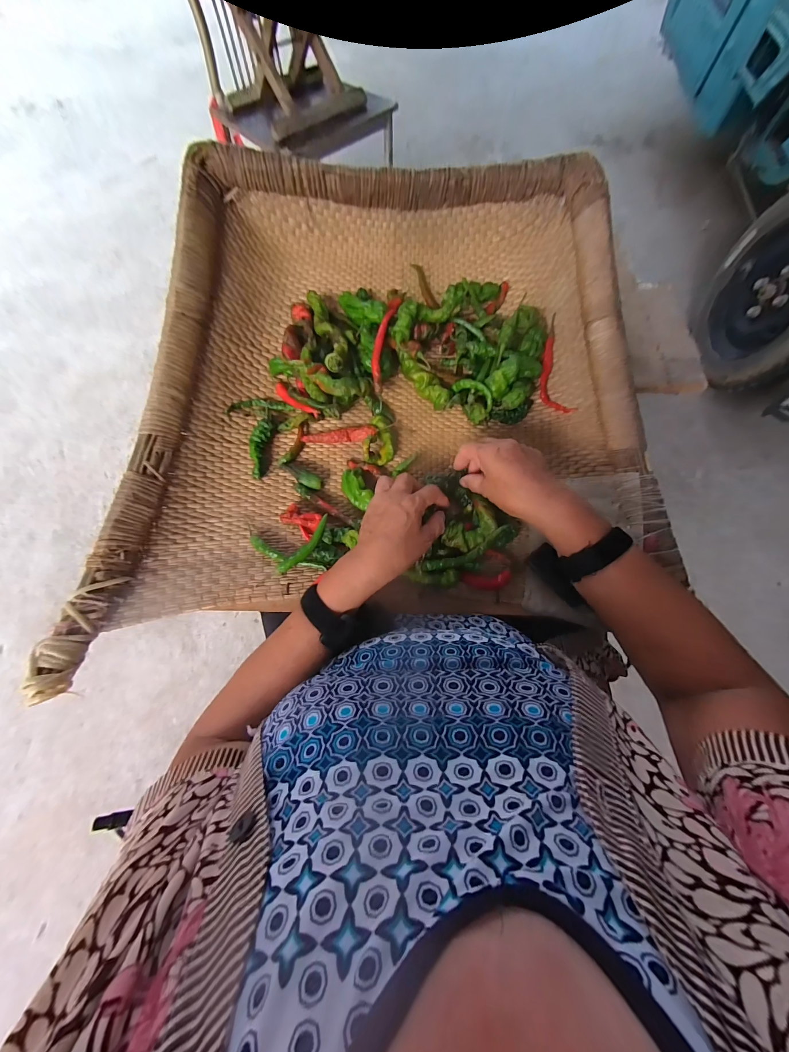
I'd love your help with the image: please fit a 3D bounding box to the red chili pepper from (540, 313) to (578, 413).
[{"bbox_3d":[0.227,-0.231,0.482,0.037,0.024,0.151,-1,83,-1],"label":"red chili pepper"}]

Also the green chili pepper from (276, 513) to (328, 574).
[{"bbox_3d":[-0.102,0.023,0.391,0.016,0.023,0.080,41,77,14],"label":"green chili pepper"}]

